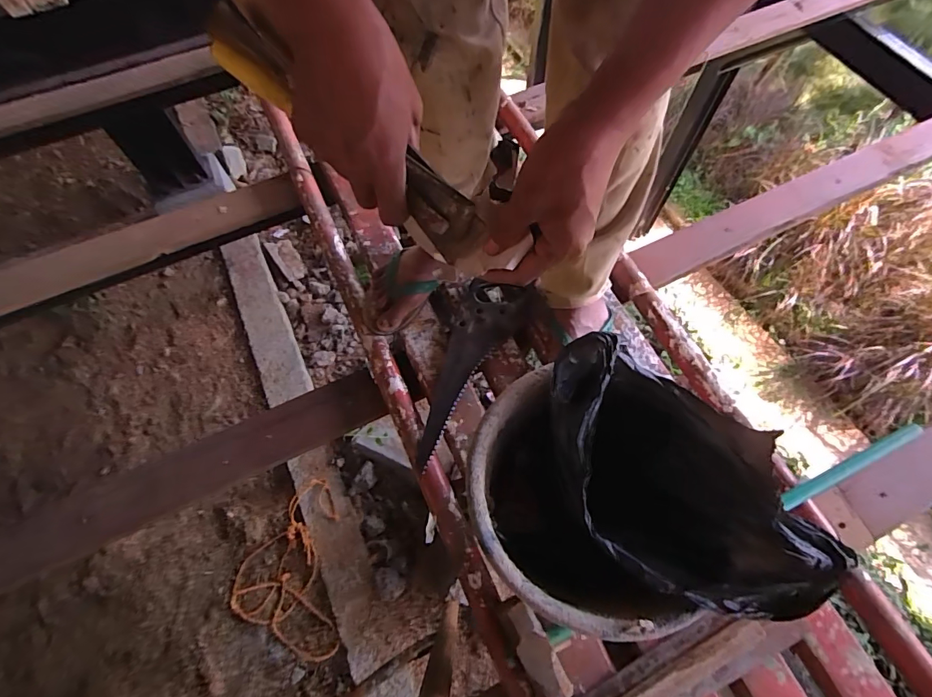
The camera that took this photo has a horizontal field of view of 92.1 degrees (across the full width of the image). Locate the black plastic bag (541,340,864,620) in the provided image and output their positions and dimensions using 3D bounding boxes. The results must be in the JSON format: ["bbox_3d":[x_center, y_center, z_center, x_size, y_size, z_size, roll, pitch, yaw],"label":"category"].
[{"bbox_3d":[0.197,0.120,0.444,0.170,0.083,0.288,-17,66,-8],"label":"black plastic bag"}]

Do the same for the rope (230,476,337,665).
[{"bbox_3d":[-0.569,0.688,1.409,0.328,0.039,0.511,-5,65,-3],"label":"rope"}]

